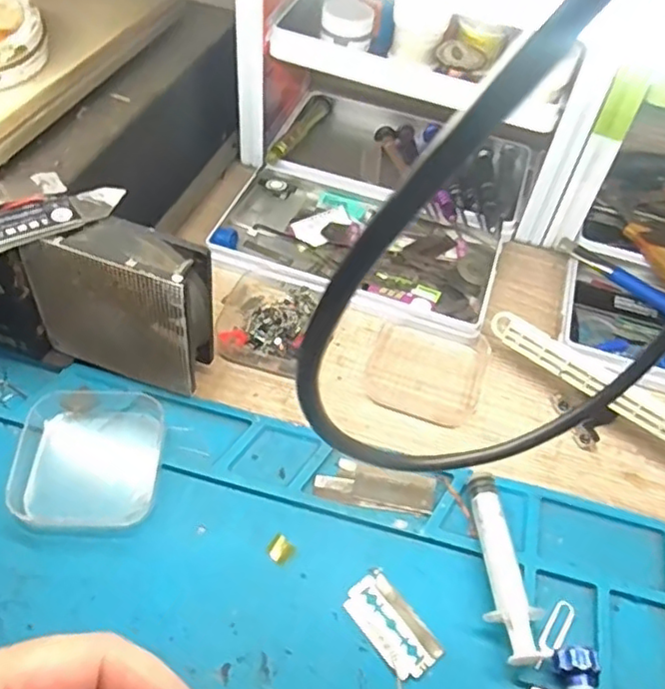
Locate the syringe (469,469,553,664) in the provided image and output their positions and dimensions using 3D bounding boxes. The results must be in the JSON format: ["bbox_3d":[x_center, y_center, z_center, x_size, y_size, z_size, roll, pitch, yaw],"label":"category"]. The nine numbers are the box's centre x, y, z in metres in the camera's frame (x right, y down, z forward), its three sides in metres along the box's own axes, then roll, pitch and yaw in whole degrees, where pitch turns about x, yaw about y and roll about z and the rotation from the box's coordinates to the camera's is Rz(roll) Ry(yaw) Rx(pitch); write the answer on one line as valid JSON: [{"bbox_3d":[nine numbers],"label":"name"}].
[{"bbox_3d":[0.074,0.096,0.273,0.023,0.013,0.080,-1,51,-6],"label":"syringe"}]

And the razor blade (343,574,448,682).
[{"bbox_3d":[0.025,0.115,0.259,0.022,0.004,0.042,-30,59,-26],"label":"razor blade"}]

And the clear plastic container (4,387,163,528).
[{"bbox_3d":[-0.112,0.050,0.289,0.061,0.014,0.067,0,51,-6],"label":"clear plastic container"}]

